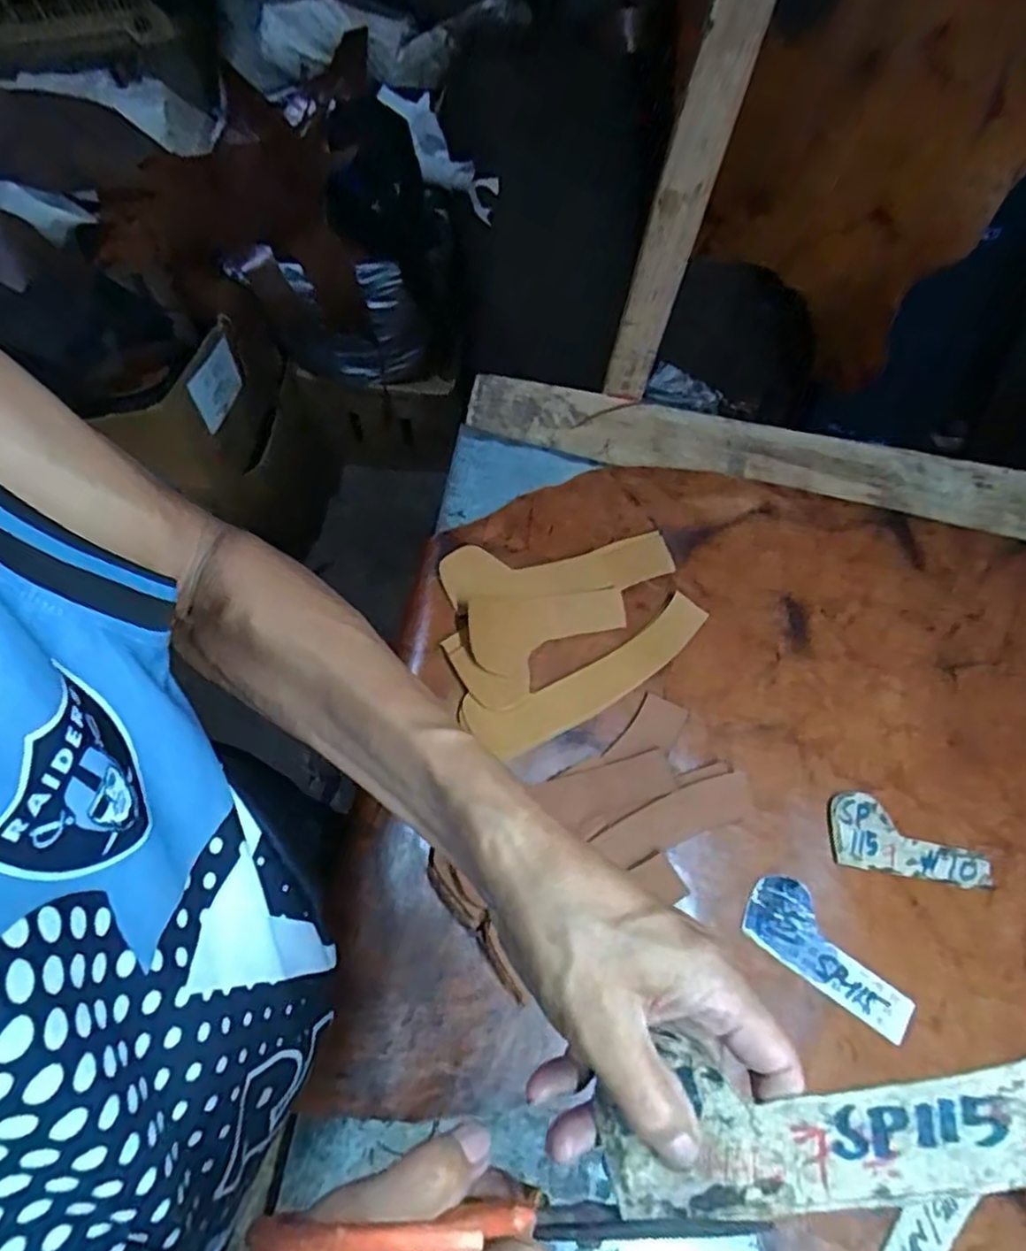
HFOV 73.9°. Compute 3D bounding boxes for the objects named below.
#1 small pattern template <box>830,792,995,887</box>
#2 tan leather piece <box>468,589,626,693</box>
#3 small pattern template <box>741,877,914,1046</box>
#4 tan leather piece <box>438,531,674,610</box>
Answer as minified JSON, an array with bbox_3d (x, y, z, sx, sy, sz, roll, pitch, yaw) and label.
[{"bbox_3d":[0.295,0.159,0.506,0.124,0.004,0.052,12,68,-5],"label":"small pattern template"},{"bbox_3d":[0.030,0.009,0.533,0.124,0.006,0.068,-6,67,-12],"label":"tan leather piece"},{"bbox_3d":[0.217,0.224,0.467,0.120,0.004,0.050,35,68,11],"label":"small pattern template"},{"bbox_3d":[0.037,-0.049,0.562,0.191,0.010,0.052,-9,58,-9],"label":"tan leather piece"}]

